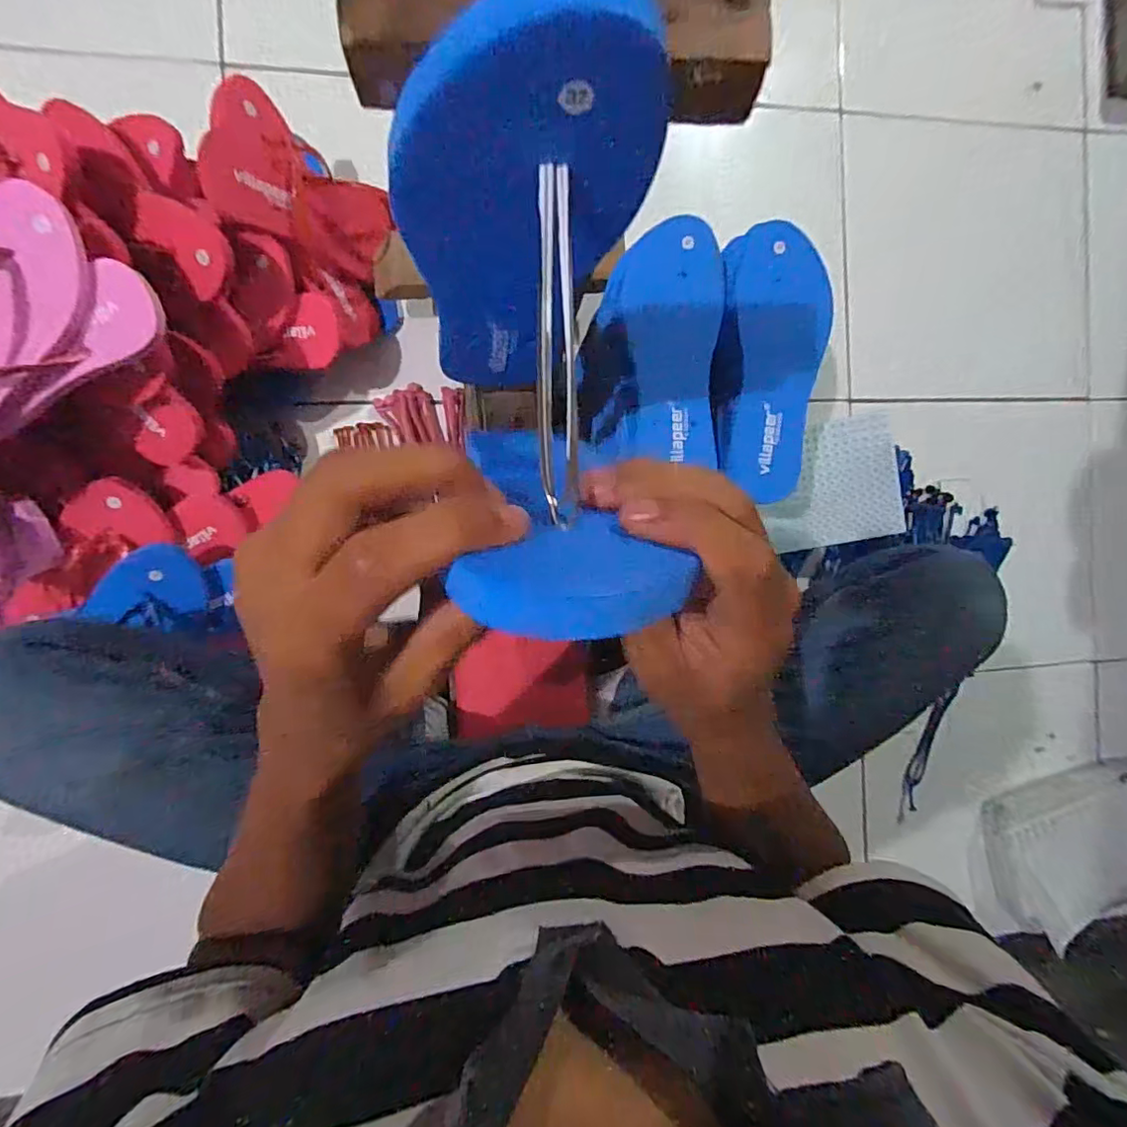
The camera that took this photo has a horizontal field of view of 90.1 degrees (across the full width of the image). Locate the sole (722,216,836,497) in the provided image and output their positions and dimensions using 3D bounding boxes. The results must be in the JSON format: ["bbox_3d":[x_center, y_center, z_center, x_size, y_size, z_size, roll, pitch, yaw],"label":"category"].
[{"bbox_3d":[0.194,-0.182,0.507,0.085,0.016,0.242,3,92,-8],"label":"sole"}]

